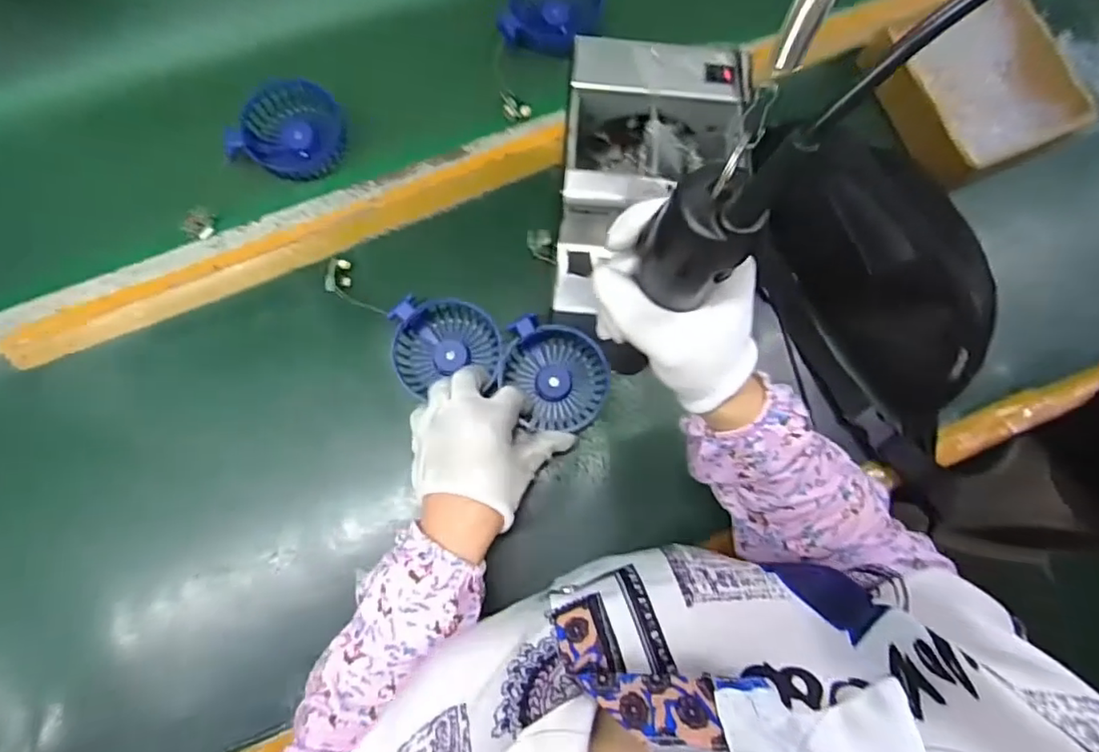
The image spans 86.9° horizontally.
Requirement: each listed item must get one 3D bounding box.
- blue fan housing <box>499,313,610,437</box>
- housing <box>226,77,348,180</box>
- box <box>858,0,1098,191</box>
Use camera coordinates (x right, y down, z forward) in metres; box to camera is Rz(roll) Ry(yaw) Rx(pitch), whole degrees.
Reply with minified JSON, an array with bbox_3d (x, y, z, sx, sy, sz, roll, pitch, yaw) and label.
[{"bbox_3d":[0.005,0.000,0.487,0.087,0.036,0.085,8,79,2],"label":"blue fan housing"},{"bbox_3d":[-0.235,-0.226,0.539,0.092,0.034,0.089,0,78,0],"label":"housing"},{"bbox_3d":[0.383,-0.261,0.525,0.136,0.049,0.163,-21,79,-4],"label":"box"}]

